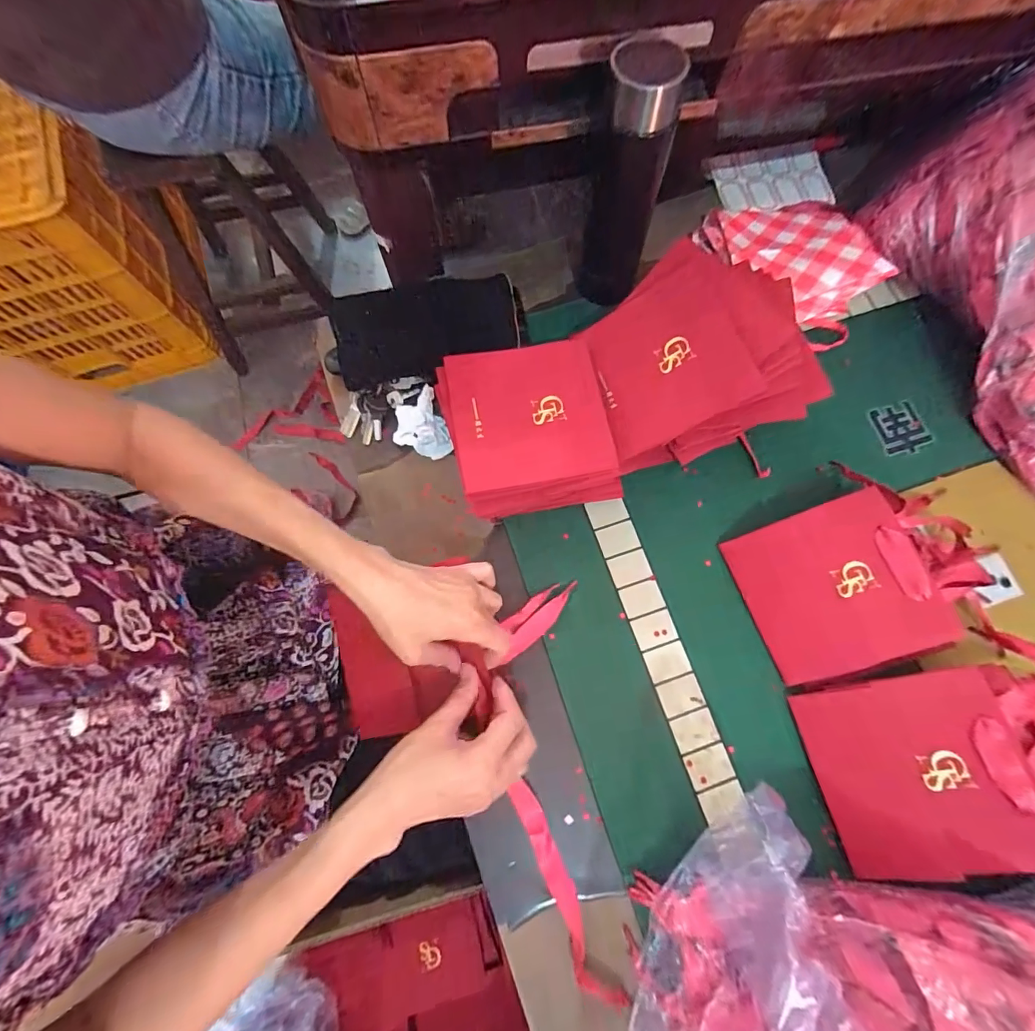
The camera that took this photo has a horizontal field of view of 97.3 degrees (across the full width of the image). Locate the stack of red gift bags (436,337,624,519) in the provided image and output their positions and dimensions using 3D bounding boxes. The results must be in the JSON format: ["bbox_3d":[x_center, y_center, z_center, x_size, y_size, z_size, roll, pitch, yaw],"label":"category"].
[{"bbox_3d":[0.011,-0.082,0.454,0.145,0.069,0.151,-13,77,-4],"label":"stack of red gift bags"}]

